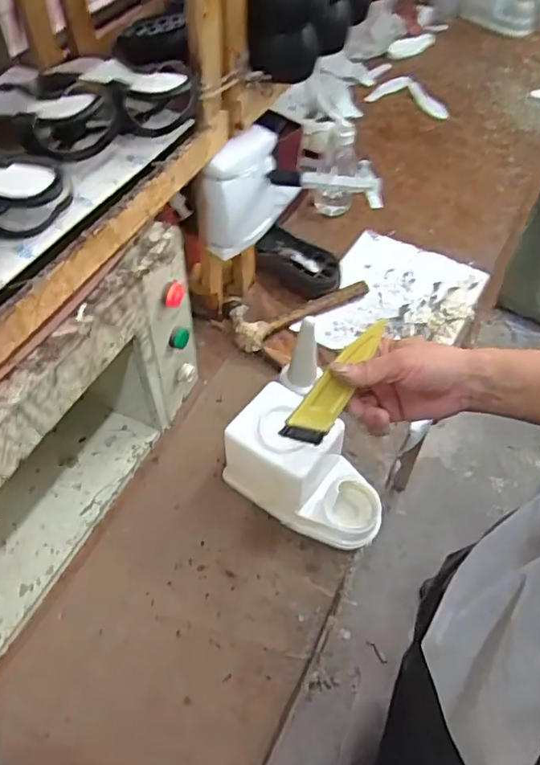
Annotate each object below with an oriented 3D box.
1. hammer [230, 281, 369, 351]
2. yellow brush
[{"bbox_3d":[0.050,-0.122,0.921,0.238,0.027,0.074,-23,58,-18],"label":"hammer"},{"bbox_3d":[0.057,-0.004,0.482,0.035,0.011,0.129,35,77,-13],"label":"yellow brush"}]

